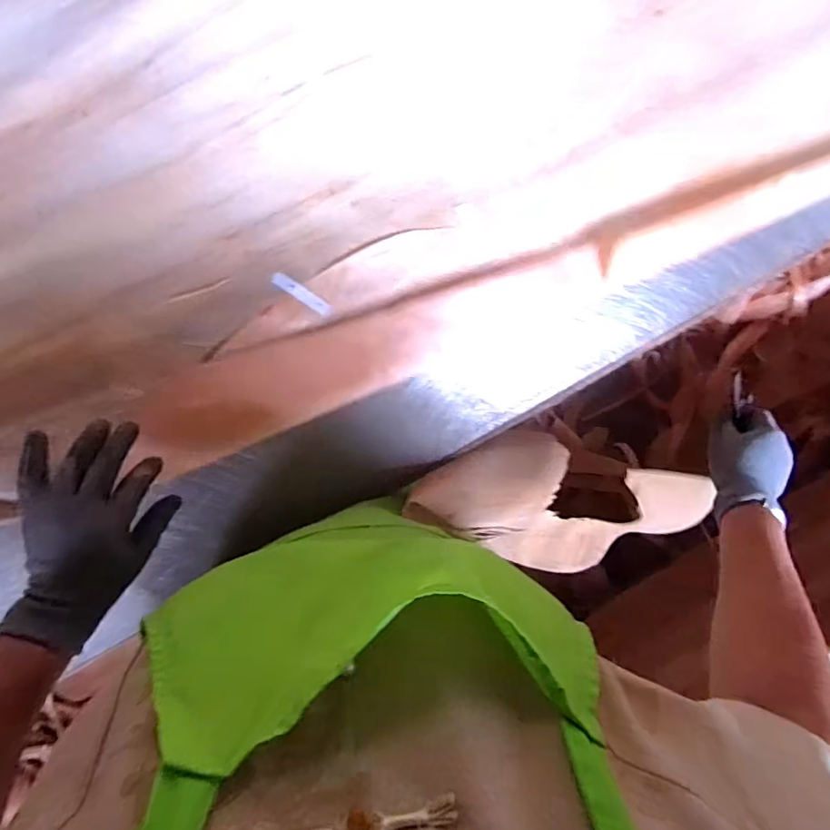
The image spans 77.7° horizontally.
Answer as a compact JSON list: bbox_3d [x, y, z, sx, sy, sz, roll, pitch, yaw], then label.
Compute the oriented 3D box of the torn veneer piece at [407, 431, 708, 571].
[{"bbox_3d":[0.200,0.124,0.679,0.487,0.081,0.172,11,88,-30],"label":"torn veneer piece"}]

